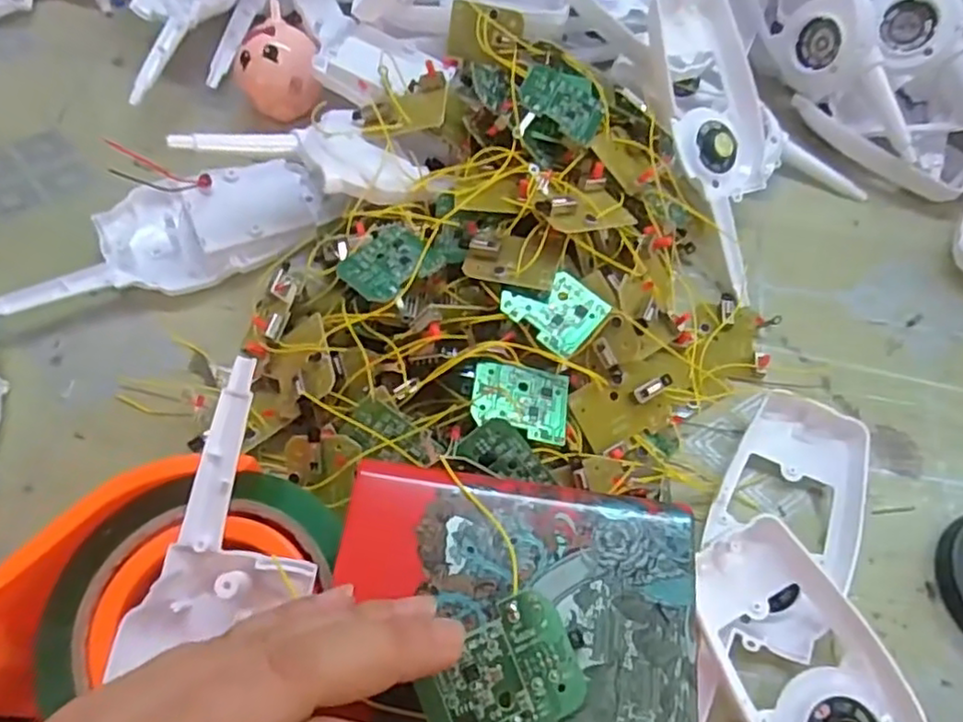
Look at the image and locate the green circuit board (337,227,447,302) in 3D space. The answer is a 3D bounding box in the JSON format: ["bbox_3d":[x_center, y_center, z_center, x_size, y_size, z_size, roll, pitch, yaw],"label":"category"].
[{"bbox_3d":[-0.042,-0.045,0.311,0.034,0.005,0.041,39,66,16],"label":"green circuit board"}]

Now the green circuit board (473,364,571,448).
[{"bbox_3d":[0.017,0.016,0.290,0.041,0.007,0.033,9,61,1],"label":"green circuit board"}]

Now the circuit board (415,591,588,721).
[{"bbox_3d":[0.005,0.084,0.178,0.042,0.004,0.032,-21,85,-13],"label":"circuit board"}]

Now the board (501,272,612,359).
[{"bbox_3d":[0.032,-0.024,0.300,0.040,0.004,0.032,38,75,12],"label":"board"}]

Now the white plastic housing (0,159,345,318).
[{"bbox_3d":[-0.154,-0.065,0.348,0.160,0.028,0.059,-16,62,-12],"label":"white plastic housing"}]

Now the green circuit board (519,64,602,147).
[{"bbox_3d":[0.040,-0.128,0.328,0.041,0.004,0.040,29,58,-8],"label":"green circuit board"}]

